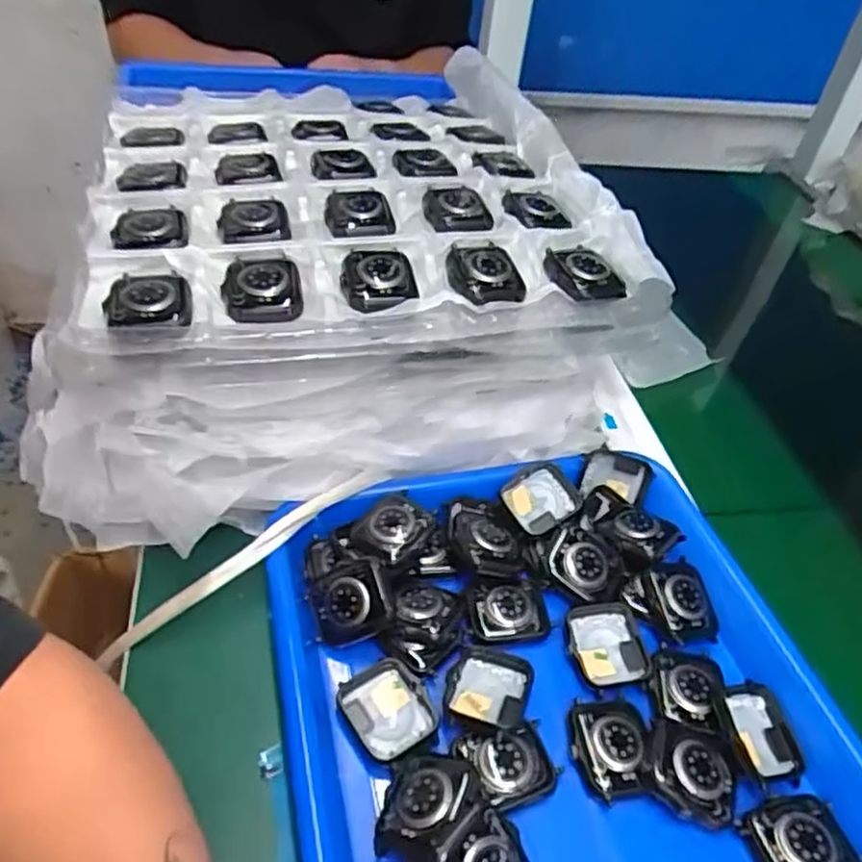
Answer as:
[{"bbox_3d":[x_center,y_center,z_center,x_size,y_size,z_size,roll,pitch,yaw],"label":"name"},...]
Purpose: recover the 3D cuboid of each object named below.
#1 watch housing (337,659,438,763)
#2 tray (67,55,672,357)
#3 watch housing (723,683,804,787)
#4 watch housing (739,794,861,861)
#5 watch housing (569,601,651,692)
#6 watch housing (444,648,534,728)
[{"bbox_3d":[-0.020,0.132,0.330,0.037,0.008,0.042,-23,53,-27],"label":"watch housing"},{"bbox_3d":[-0.056,-0.171,0.465,0.310,0.026,0.349,-7,47,-14],"label":"tray"},{"bbox_3d":[0.159,0.145,0.335,0.039,0.008,0.043,5,53,-22],"label":"watch housing"},{"bbox_3d":[0.162,0.178,0.300,0.044,0.010,0.037,-8,47,-15],"label":"watch housing"},{"bbox_3d":[0.091,0.112,0.362,0.040,0.013,0.040,-3,46,-11],"label":"watch housing"},{"bbox_3d":[0.029,0.124,0.339,0.038,0.008,0.040,15,46,8],"label":"watch housing"}]

